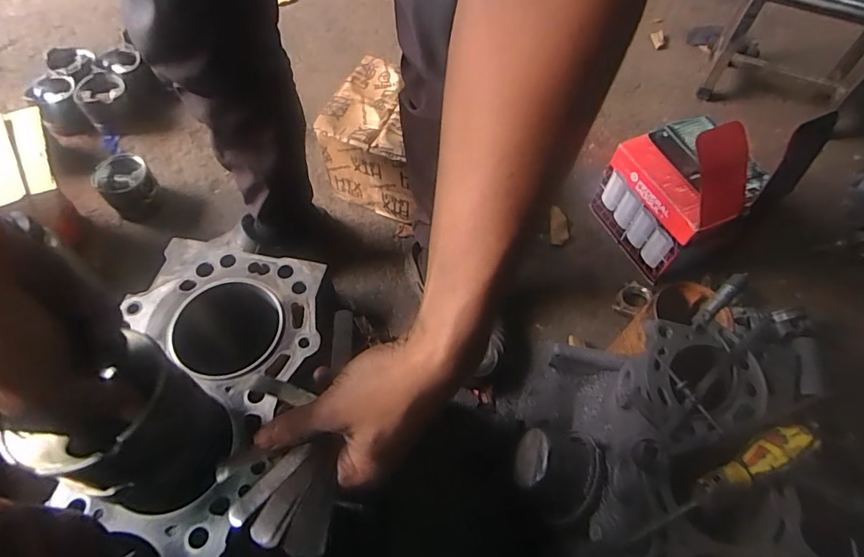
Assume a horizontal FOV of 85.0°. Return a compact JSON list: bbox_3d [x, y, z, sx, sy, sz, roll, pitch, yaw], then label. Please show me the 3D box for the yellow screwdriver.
[{"bbox_3d":[0.245,0.170,0.396,0.169,0.032,0.025,-28,63,-3],"label":"yellow screwdriver"}]

